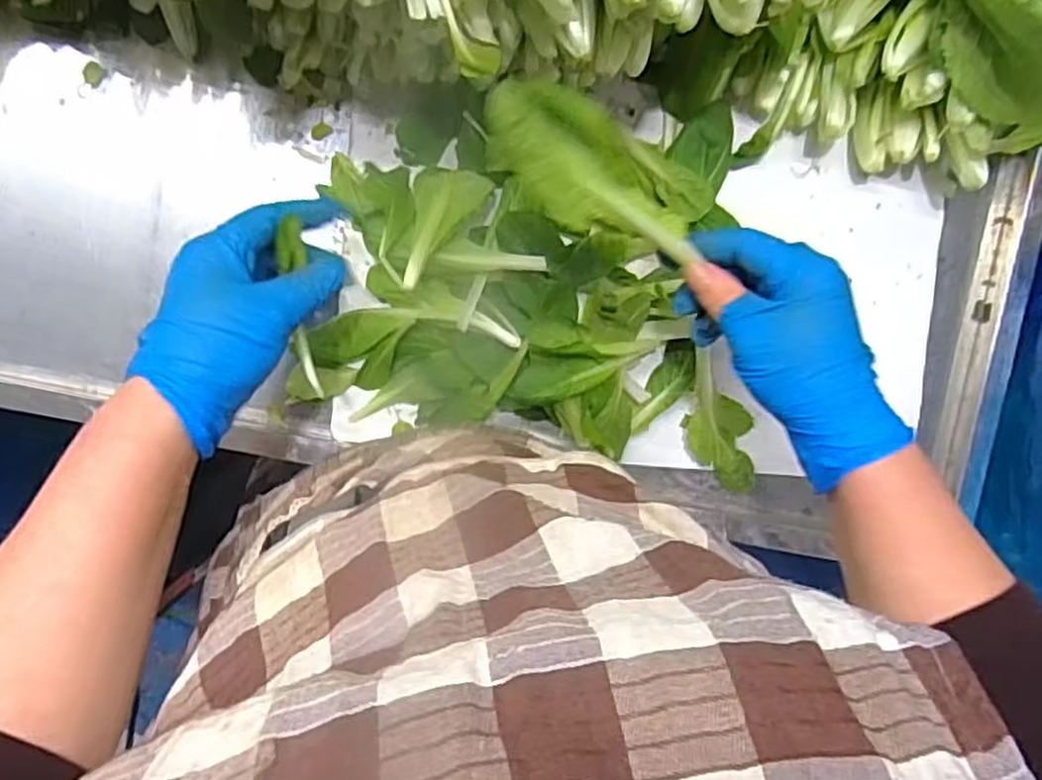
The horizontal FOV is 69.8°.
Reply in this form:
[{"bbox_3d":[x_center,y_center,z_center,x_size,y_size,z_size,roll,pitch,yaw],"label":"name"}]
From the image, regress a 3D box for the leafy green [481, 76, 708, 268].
[{"bbox_3d":[0.036,-0.104,0.375,0.125,0.016,0.051,27,90,-32],"label":"leafy green"}]

